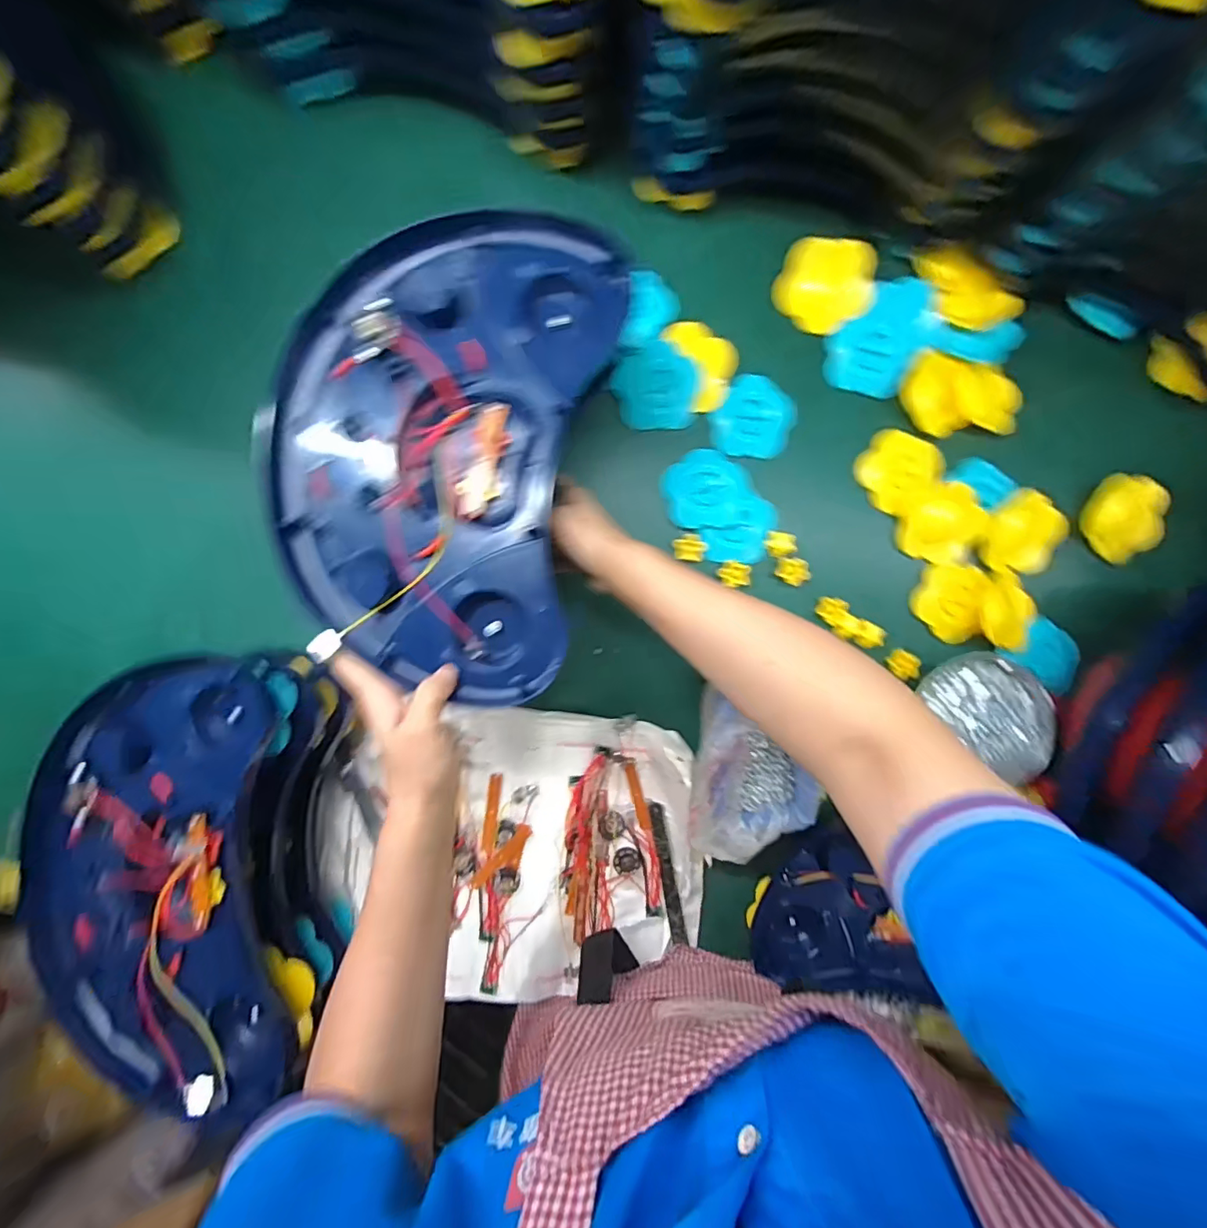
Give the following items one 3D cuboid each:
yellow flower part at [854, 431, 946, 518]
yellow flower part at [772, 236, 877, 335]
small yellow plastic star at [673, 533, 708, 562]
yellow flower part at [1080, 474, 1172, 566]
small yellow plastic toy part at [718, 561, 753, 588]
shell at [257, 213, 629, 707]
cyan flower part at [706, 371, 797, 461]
[{"bbox_3d":[0.300,-0.148,0.528,0.078,0.011,0.074,-42,95,0],"label":"yellow flower part"},{"bbox_3d":[0.214,-0.316,0.500,0.093,0.016,0.076,3,118,-1],"label":"yellow flower part"},{"bbox_3d":[0.087,-0.067,0.521,0.032,0.005,0.027,5,93,-3],"label":"small yellow plastic star"},{"bbox_3d":[0.540,-0.099,0.532,0.071,0.026,0.086,-29,95,-1],"label":"yellow flower part"},{"bbox_3d":[0.133,-0.041,0.521,0.034,0.007,0.024,6,93,-3],"label":"small yellow plastic toy part"},{"bbox_3d":[-0.117,-0.117,0.368,0.215,0.039,0.325,10,93,-3],"label":"shell"},{"bbox_3d":[0.152,-0.194,0.519,0.076,0.018,0.075,0,94,-3],"label":"cyan flower part"}]

